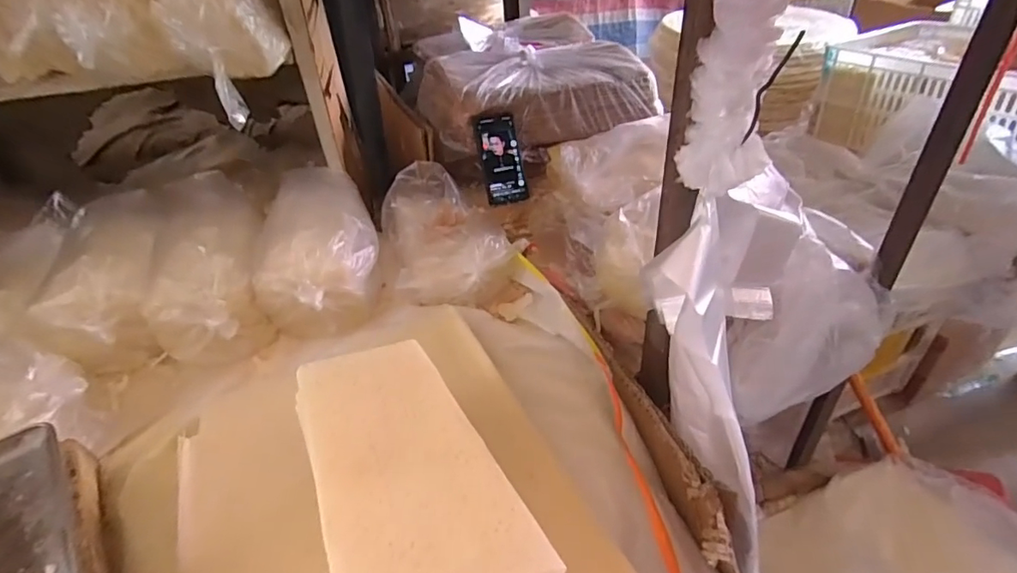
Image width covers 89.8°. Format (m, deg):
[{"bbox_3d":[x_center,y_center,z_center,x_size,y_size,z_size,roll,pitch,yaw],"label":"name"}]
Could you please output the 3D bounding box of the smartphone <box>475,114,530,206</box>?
[{"bbox_3d":[-0.011,-0.227,0.909,0.075,0.157,0.015,-12,3,-17],"label":"smartphone"}]

